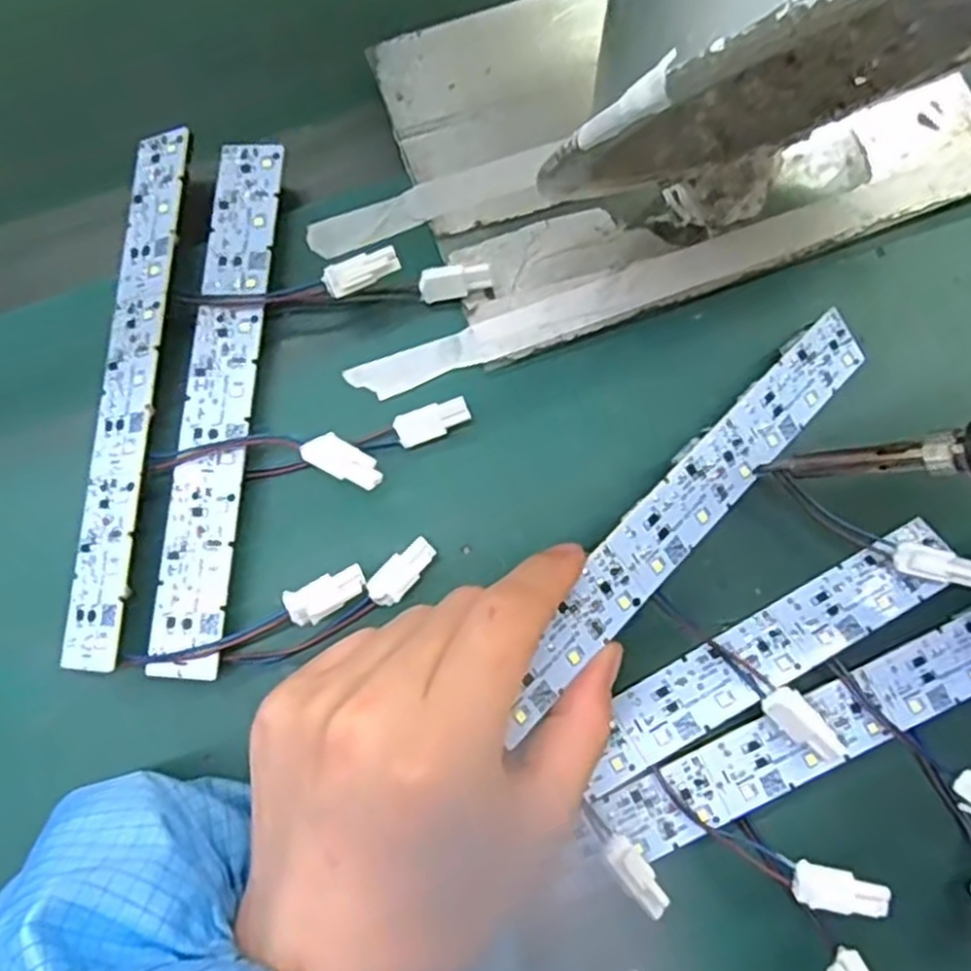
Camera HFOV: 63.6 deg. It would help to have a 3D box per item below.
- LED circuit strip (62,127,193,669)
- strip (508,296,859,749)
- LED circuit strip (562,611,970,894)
[{"bbox_3d":[-0.123,-0.035,0.271,0.023,0.004,0.188,0,78,17],"label":"LED circuit strip"},{"bbox_3d":[0.069,0.004,0.255,0.182,0.004,0.024,-42,102,-20],"label":"strip"},{"bbox_3d":[0.109,0.082,0.257,0.179,0.009,0.025,-24,80,-5],"label":"LED circuit strip"}]

